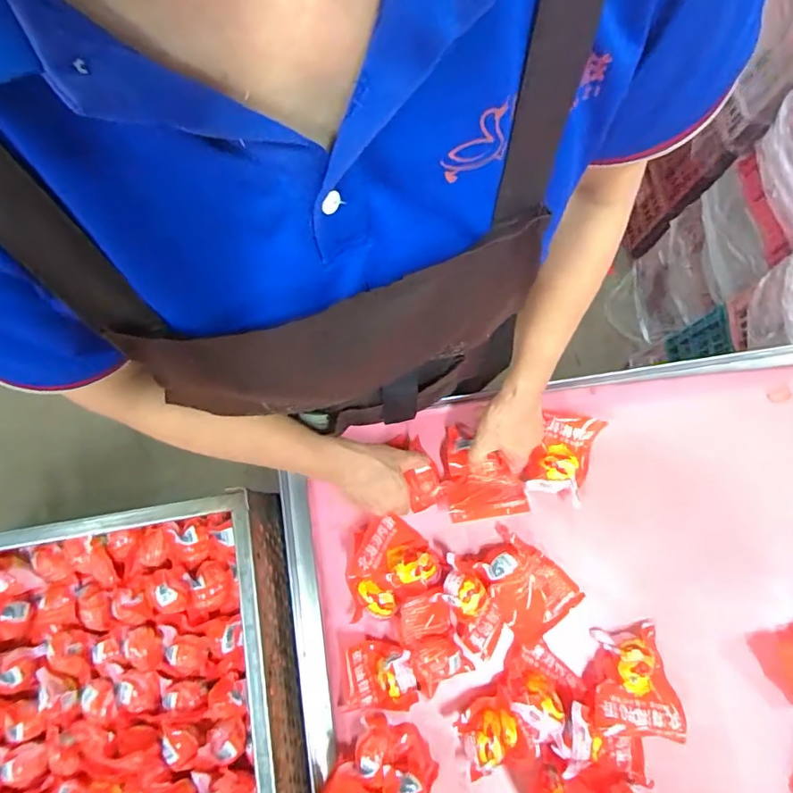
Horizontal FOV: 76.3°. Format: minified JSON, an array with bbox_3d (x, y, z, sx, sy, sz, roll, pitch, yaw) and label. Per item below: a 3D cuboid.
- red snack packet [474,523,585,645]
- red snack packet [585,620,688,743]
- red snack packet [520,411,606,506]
[{"bbox_3d":[0.151,0.228,0.610,0.092,0.032,0.114,-43,82,-10],"label":"red snack packet"},{"bbox_3d":[0.266,0.328,0.580,0.096,0.047,0.110,-5,77,-3],"label":"red snack packet"},{"bbox_3d":[0.213,0.075,0.645,0.070,0.032,0.109,24,78,4],"label":"red snack packet"}]

